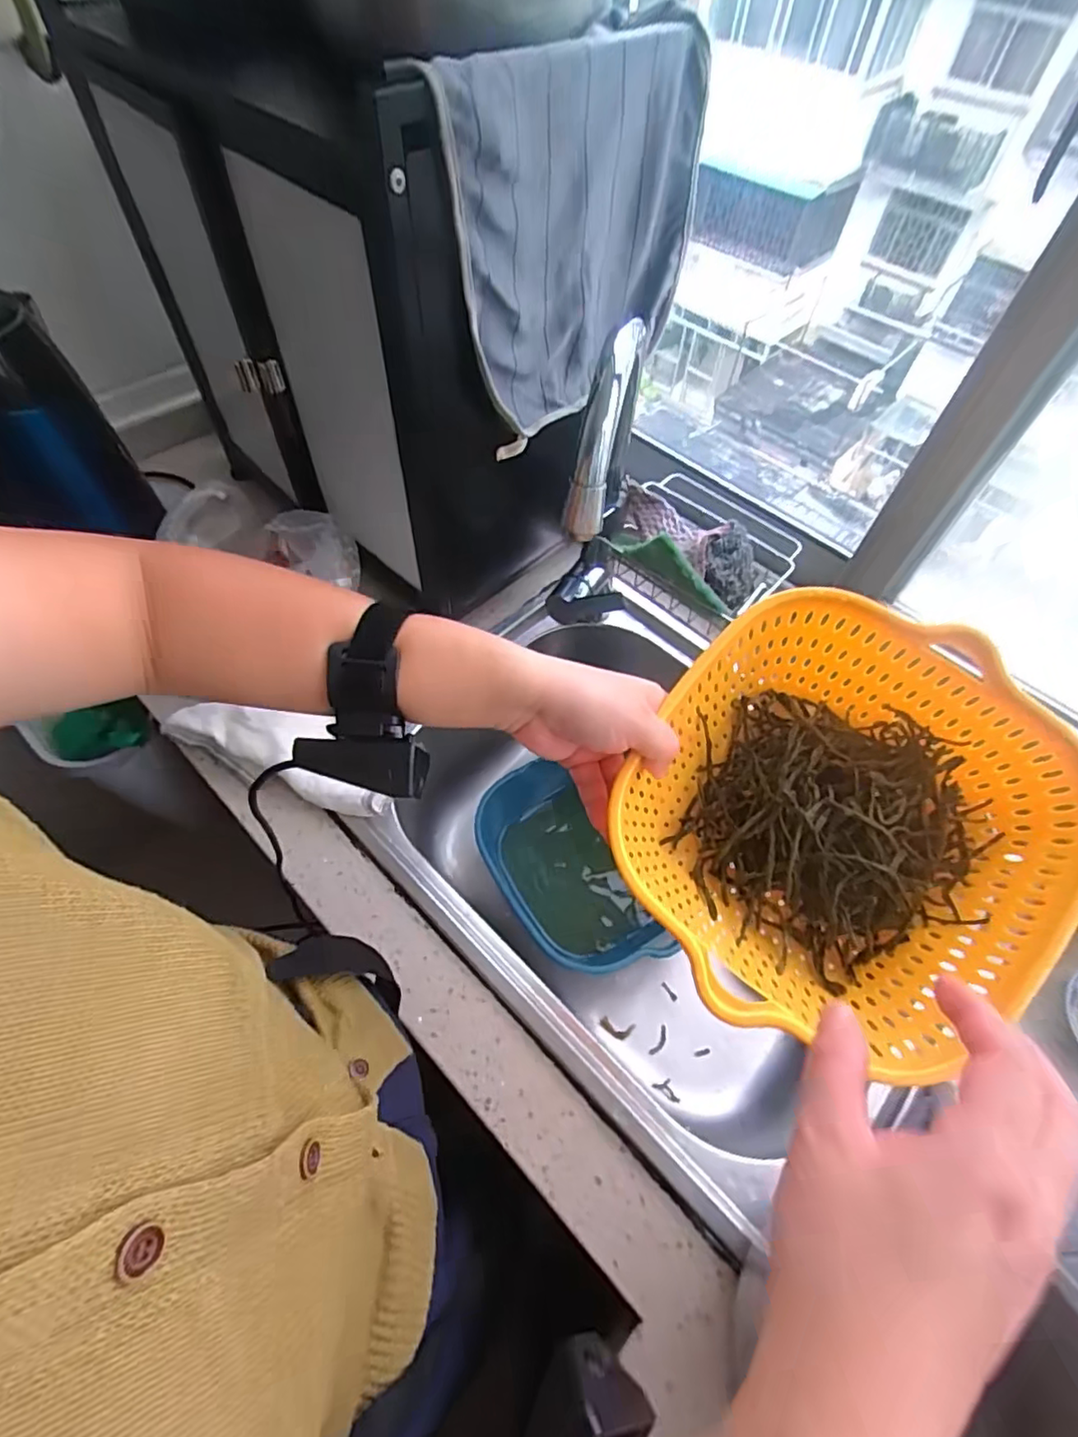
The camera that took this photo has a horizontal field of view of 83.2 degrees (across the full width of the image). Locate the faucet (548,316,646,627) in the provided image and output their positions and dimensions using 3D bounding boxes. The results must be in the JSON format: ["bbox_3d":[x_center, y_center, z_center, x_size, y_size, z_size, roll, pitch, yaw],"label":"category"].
[{"bbox_3d":[0.048,-0.173,0.531,0.062,0.291,0.189,4,57,0],"label":"faucet"}]

